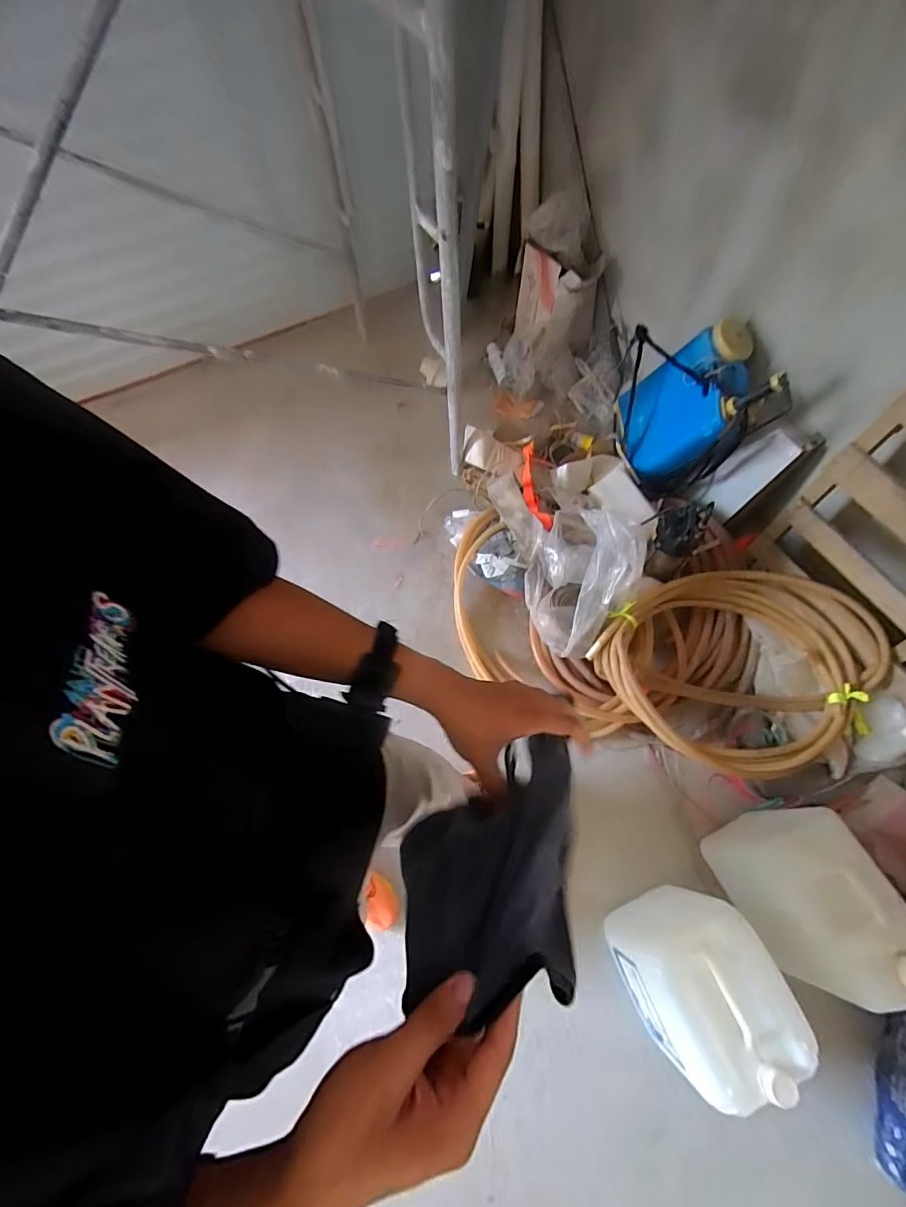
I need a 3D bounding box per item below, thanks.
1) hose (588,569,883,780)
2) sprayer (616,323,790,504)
[{"bbox_3d":[0.802,0.153,1.354,0.621,0.151,0.600,-1,66,2],"label":"hose"},{"bbox_3d":[0.738,-0.657,1.547,0.229,0.504,0.467,1,69,-30],"label":"sprayer"}]

